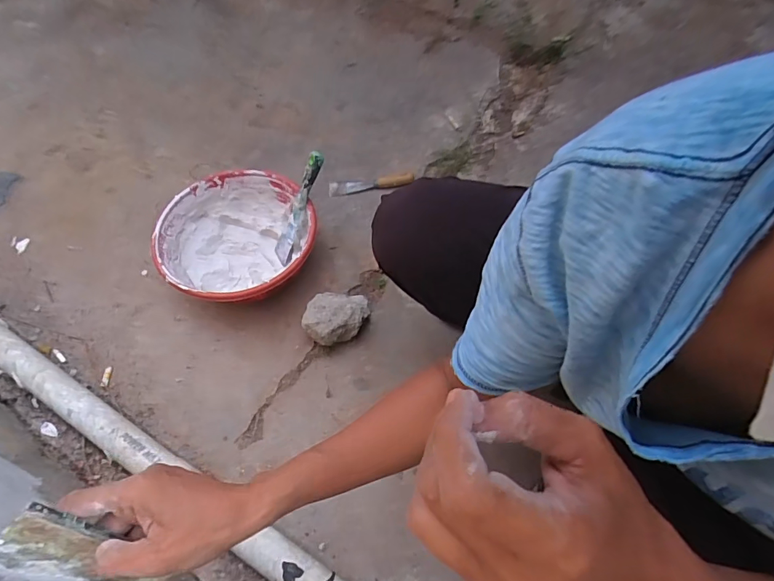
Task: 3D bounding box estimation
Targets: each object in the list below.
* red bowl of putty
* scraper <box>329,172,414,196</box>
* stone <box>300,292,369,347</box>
[{"bbox_3d":[-0.254,-0.080,0.756,0.245,0.114,0.256,0,62,0],"label":"red bowl of putty"},{"bbox_3d":[-0.032,-0.219,0.884,0.174,0.021,0.034,-5,62,-3],"label":"scraper"},{"bbox_3d":[-0.082,0.043,0.710,0.112,0.065,0.083,-22,65,-11],"label":"stone"}]

